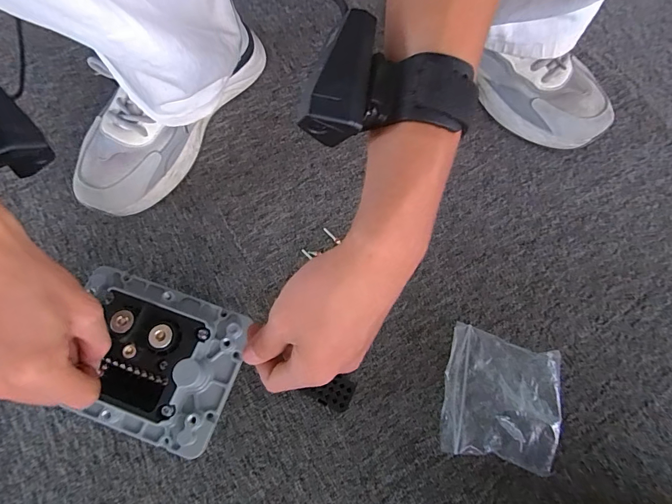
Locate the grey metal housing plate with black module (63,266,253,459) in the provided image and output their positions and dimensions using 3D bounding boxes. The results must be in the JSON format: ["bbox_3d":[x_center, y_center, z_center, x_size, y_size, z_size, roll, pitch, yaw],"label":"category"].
[{"bbox_3d":[-0.153,0.083,0.308,0.143,0.043,0.114,18,71,7],"label":"grey metal housing plate with black module"}]

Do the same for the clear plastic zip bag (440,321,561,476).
[{"bbox_3d":[0.146,0.127,0.336,0.095,0.019,0.105,11,70,4],"label":"clear plastic zip bag"}]

